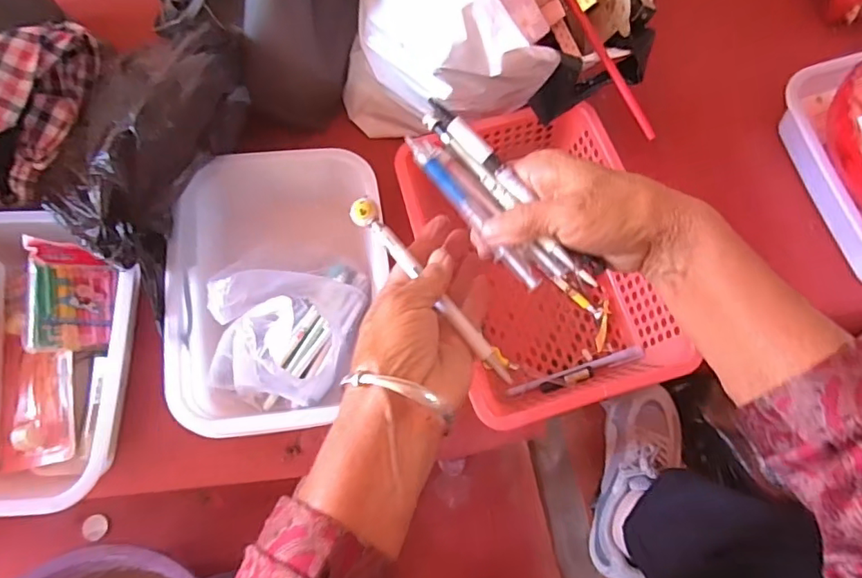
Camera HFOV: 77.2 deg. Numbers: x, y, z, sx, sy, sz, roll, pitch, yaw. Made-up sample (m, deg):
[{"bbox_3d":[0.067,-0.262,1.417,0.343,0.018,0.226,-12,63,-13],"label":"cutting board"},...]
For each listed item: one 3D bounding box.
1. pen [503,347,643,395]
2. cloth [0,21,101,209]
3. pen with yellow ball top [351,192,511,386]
[{"bbox_3d":[0.156,0.088,0.583,0.153,0.014,0.013,-15,71,-7],"label":"pen"},{"bbox_3d":[-0.414,-0.188,0.564,0.068,0.101,0.195,12,70,3],"label":"cloth"},{"bbox_3d":[-0.001,-0.001,0.328,0.015,0.010,0.147,-37,74,-13],"label":"pen with yellow ball top"}]

